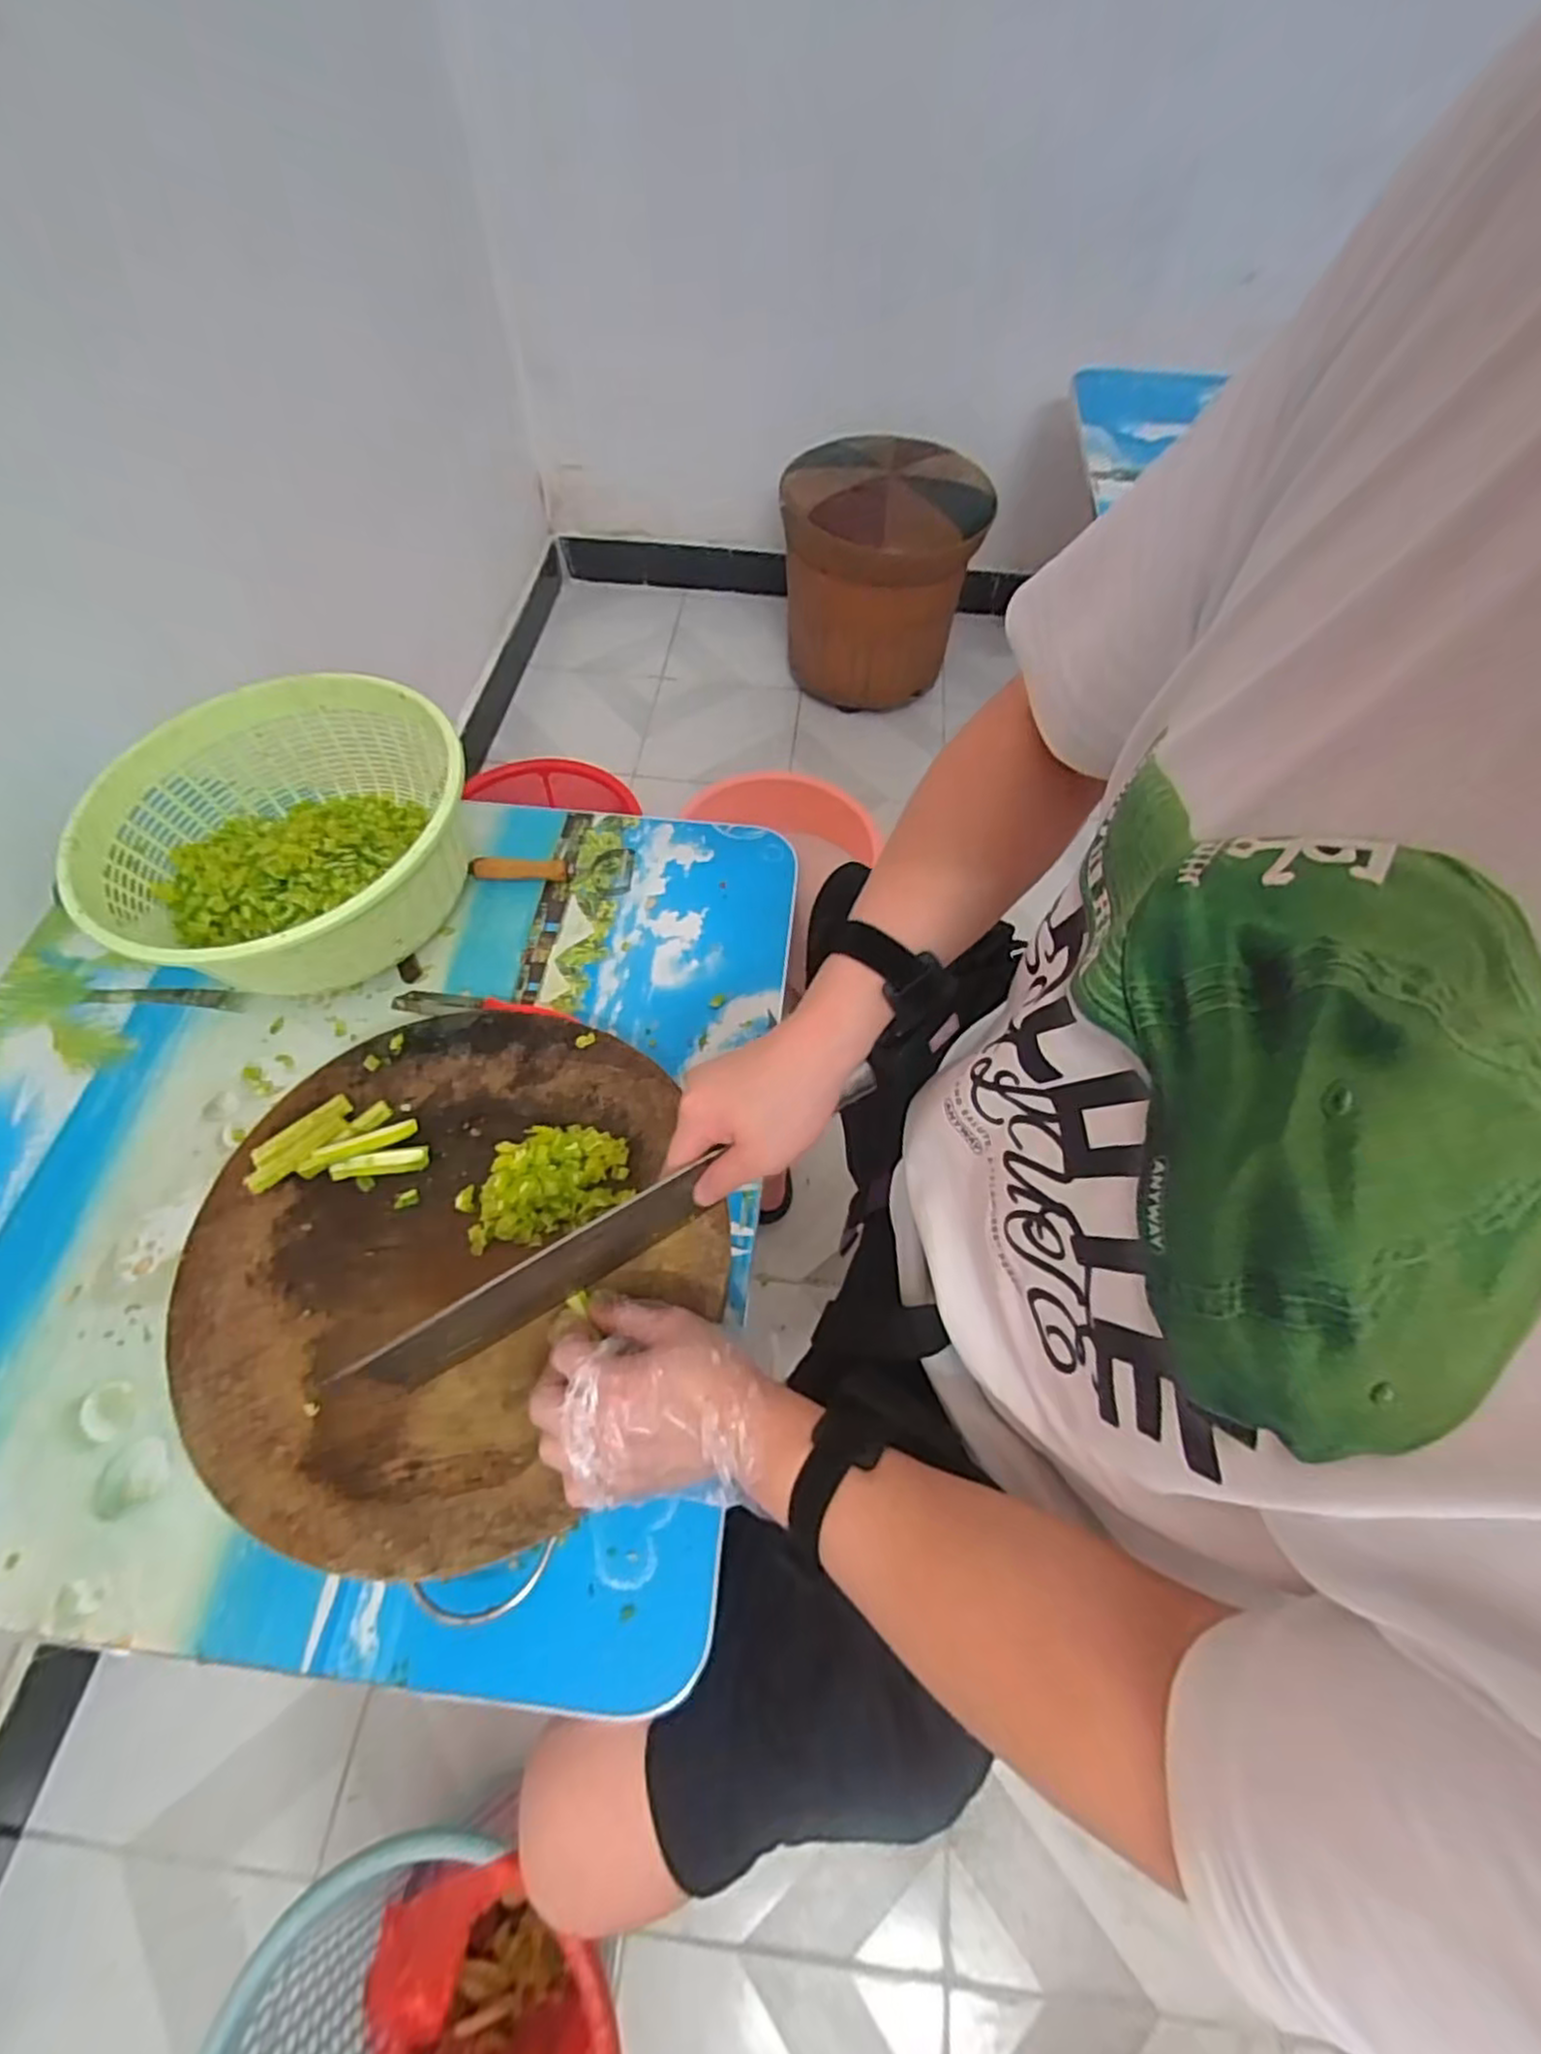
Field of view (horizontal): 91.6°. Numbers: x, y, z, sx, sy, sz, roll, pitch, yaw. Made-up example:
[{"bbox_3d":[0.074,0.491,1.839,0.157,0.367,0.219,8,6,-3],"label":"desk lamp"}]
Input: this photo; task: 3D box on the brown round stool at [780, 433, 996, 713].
[{"bbox_3d":[0.172,-0.759,1.293,0.310,0.335,0.280,2,60,-1],"label":"brown round stool"}]

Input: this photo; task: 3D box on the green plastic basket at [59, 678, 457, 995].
[{"bbox_3d":[-0.382,-0.148,0.601,0.268,0.113,0.265,-22,63,-14],"label":"green plastic basket"}]

